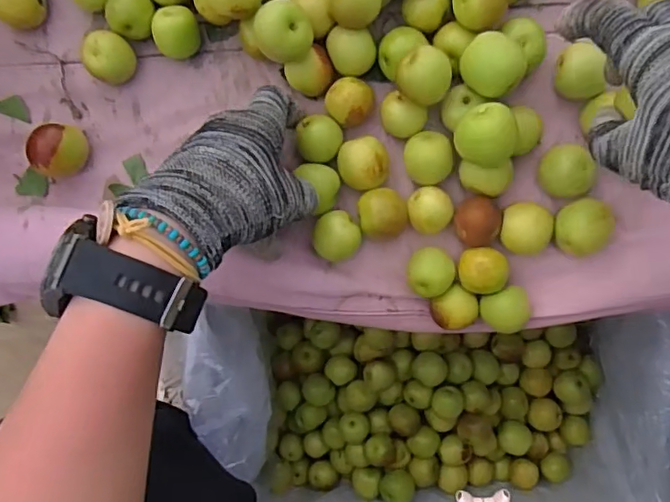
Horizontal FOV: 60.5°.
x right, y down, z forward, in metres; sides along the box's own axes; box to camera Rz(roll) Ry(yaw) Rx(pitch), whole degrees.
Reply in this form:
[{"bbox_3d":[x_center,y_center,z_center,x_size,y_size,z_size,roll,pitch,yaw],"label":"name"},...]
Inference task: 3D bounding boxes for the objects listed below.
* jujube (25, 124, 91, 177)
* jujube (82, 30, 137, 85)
[{"bbox_3d":[-0.180,-0.065,0.375,0.029,0.025,0.033,3,92,4],"label":"jujube"},{"bbox_3d":[-0.144,-0.124,0.369,0.025,0.028,0.029,30,94,3],"label":"jujube"}]

